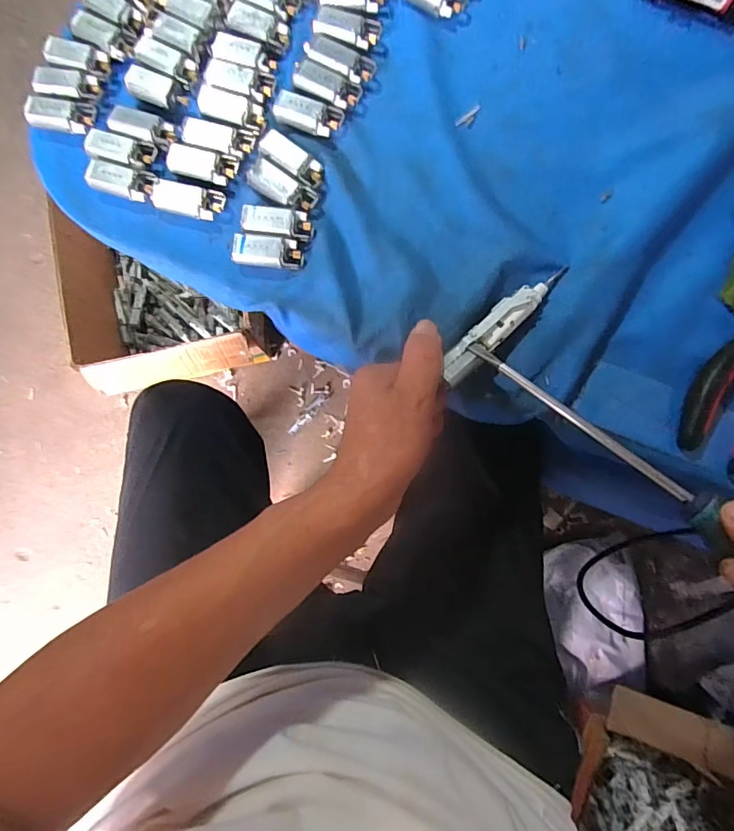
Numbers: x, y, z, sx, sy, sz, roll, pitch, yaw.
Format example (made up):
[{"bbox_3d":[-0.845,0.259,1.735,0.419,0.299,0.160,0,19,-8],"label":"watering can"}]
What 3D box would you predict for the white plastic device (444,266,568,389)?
[{"bbox_3d":[0.087,-0.061,0.301,0.107,0.013,0.019,-43,86,-8],"label":"white plastic device"}]

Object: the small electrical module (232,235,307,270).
[{"bbox_3d":[-0.065,-0.108,0.315,0.046,0.009,0.020,5,87,-10],"label":"small electrical module"}]

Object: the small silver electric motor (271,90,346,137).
[{"bbox_3d":[-0.040,-0.205,0.323,0.044,0.011,0.021,17,85,3],"label":"small silver electric motor"}]

